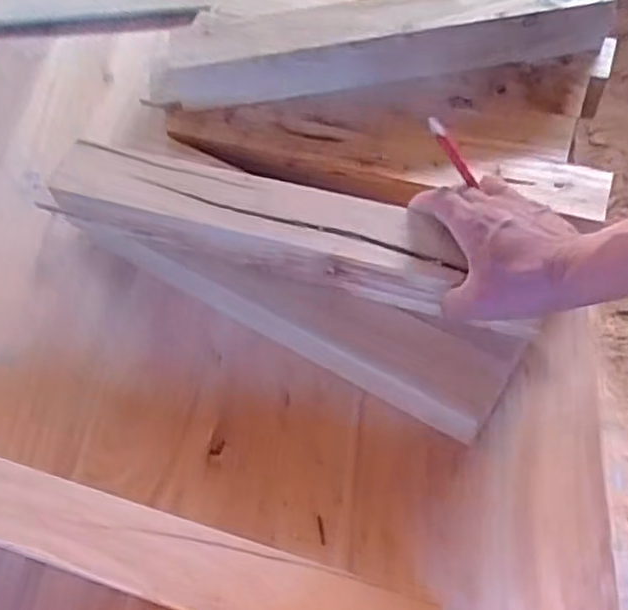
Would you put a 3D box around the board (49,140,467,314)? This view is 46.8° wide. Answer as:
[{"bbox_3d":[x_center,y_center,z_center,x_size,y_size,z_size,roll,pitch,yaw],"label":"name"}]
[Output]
[{"bbox_3d":[-0.056,-0.073,0.622,0.348,0.054,0.059,15,63,13],"label":"board"}]

